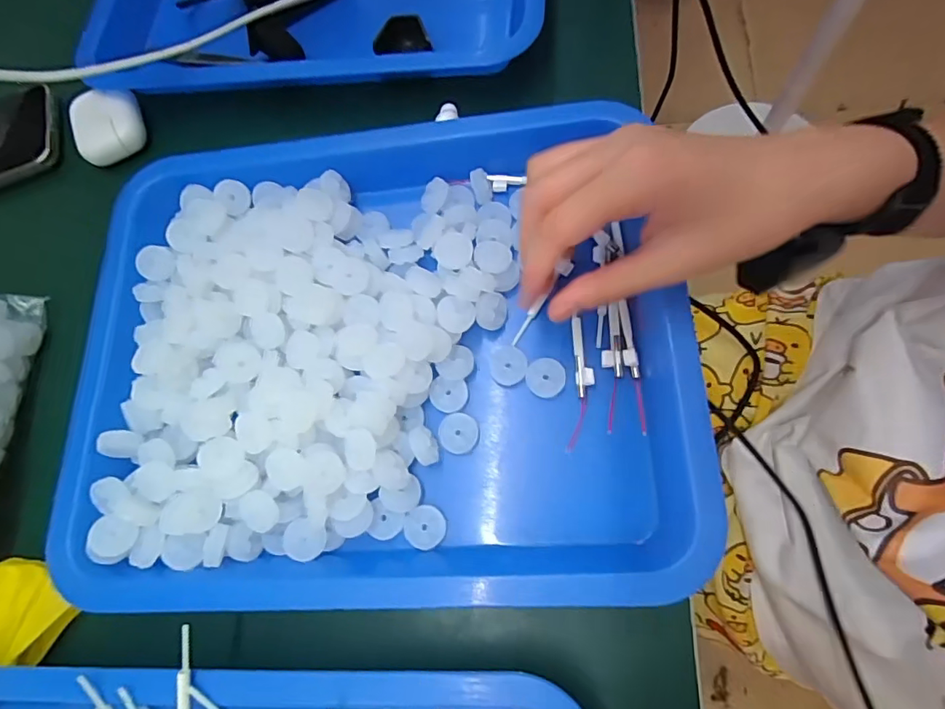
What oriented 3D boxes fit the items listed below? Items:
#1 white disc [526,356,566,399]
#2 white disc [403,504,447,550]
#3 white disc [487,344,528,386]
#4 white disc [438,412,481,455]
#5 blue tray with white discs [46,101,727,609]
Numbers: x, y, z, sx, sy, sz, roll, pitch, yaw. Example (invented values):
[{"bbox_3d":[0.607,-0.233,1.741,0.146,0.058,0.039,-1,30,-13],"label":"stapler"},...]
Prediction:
[{"bbox_3d":[0.039,0.012,0.276,0.021,0.005,0.021,-2,72,7],"label":"white disc"},{"bbox_3d":[-0.024,0.088,0.263,0.021,0.004,0.021,-2,72,7],"label":"white disc"},{"bbox_3d":[0.019,0.006,0.283,0.020,0.005,0.022,-2,72,7],"label":"white disc"},{"bbox_3d":[-0.007,0.042,0.275,0.021,0.005,0.021,-2,72,7],"label":"white disc"},{"bbox_3d":[-0.063,-0.009,0.278,0.318,0.046,0.264,-4,72,6],"label":"blue tray with white discs"}]

